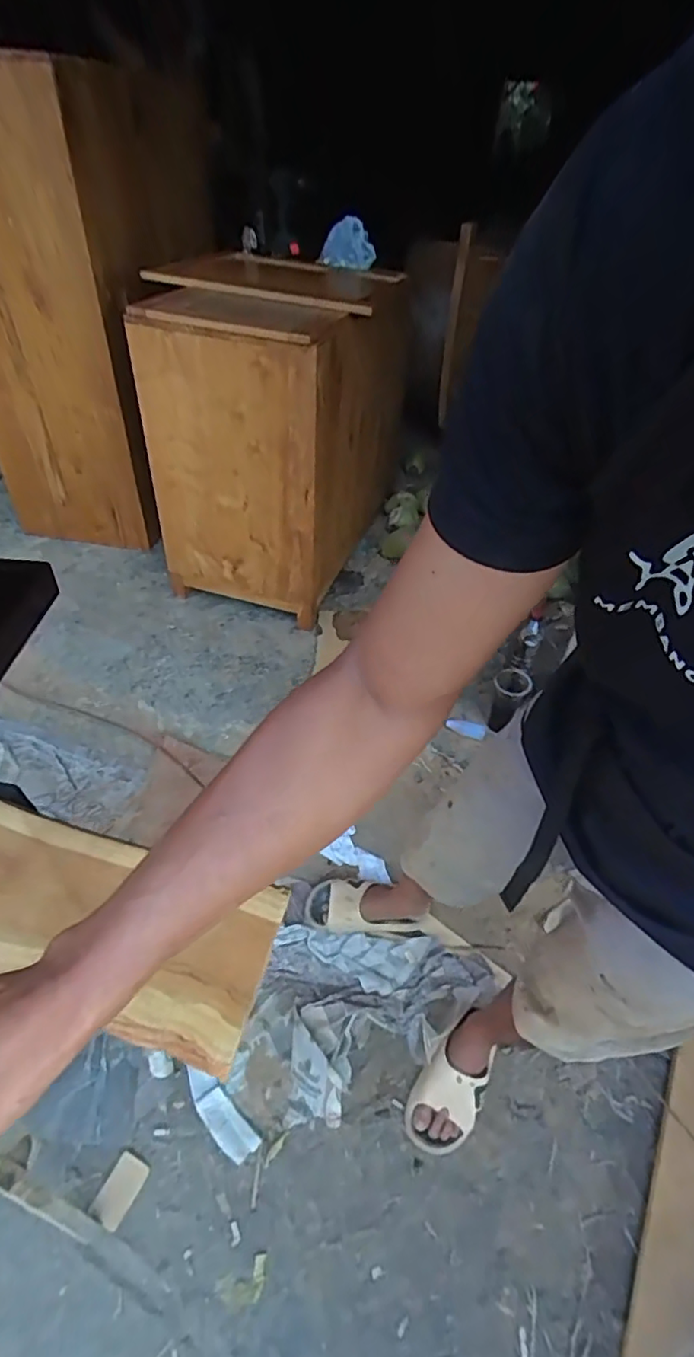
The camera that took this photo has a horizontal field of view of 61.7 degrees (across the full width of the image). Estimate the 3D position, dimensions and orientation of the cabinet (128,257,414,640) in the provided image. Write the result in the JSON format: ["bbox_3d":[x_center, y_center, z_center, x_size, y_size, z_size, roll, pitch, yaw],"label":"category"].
[{"bbox_3d":[-0.223,-0.763,1.829,0.537,0.812,0.785,17,46,13],"label":"cabinet"}]

